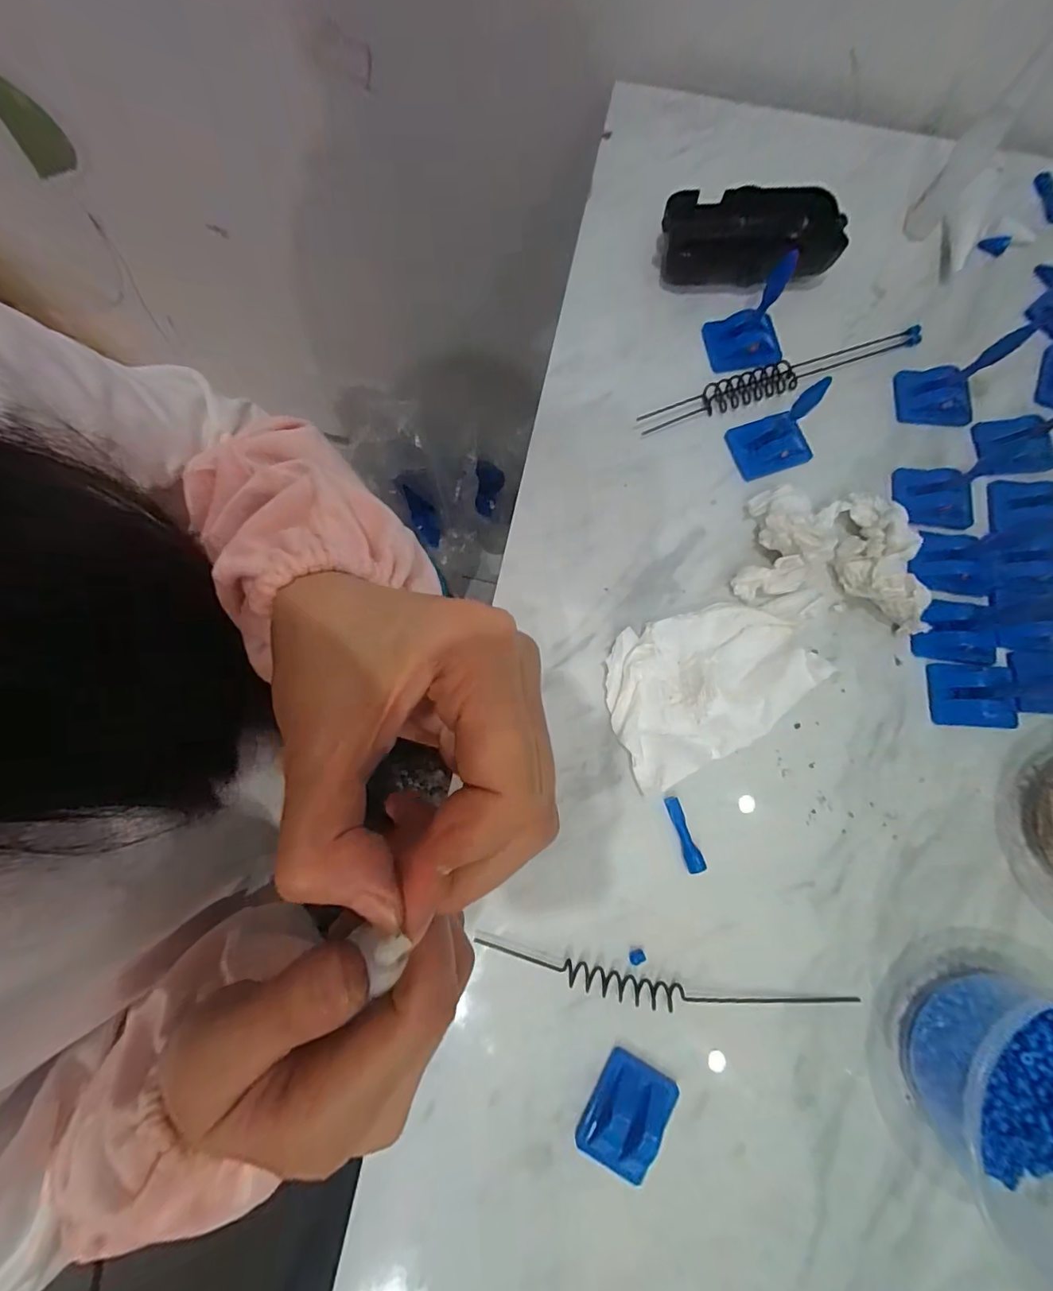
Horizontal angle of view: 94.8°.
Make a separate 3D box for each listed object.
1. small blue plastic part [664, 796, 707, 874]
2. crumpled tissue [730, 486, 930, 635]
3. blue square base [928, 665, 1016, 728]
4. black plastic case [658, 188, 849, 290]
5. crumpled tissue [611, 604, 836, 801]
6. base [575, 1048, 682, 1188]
[{"bbox_3d":[0.081,0.098,0.251,0.009,0.007,0.037,-19,80,-3],"label":"small blue plastic part"},{"bbox_3d":[0.166,-0.049,0.266,0.093,0.029,0.074,2,80,1],"label":"crumpled tissue"},{"bbox_3d":[0.244,0.028,0.264,0.042,0.006,0.033,4,80,1],"label":"blue square base"},{"bbox_3d":[0.141,-0.262,0.310,0.104,0.026,0.047,-1,80,0],"label":"black plastic case"},{"bbox_3d":[0.095,0.019,0.260,0.108,0.020,0.076,-24,81,-4],"label":"crumpled tissue"},{"bbox_3d":[0.047,0.220,0.226,0.034,0.010,0.043,31,81,5],"label":"base"}]

